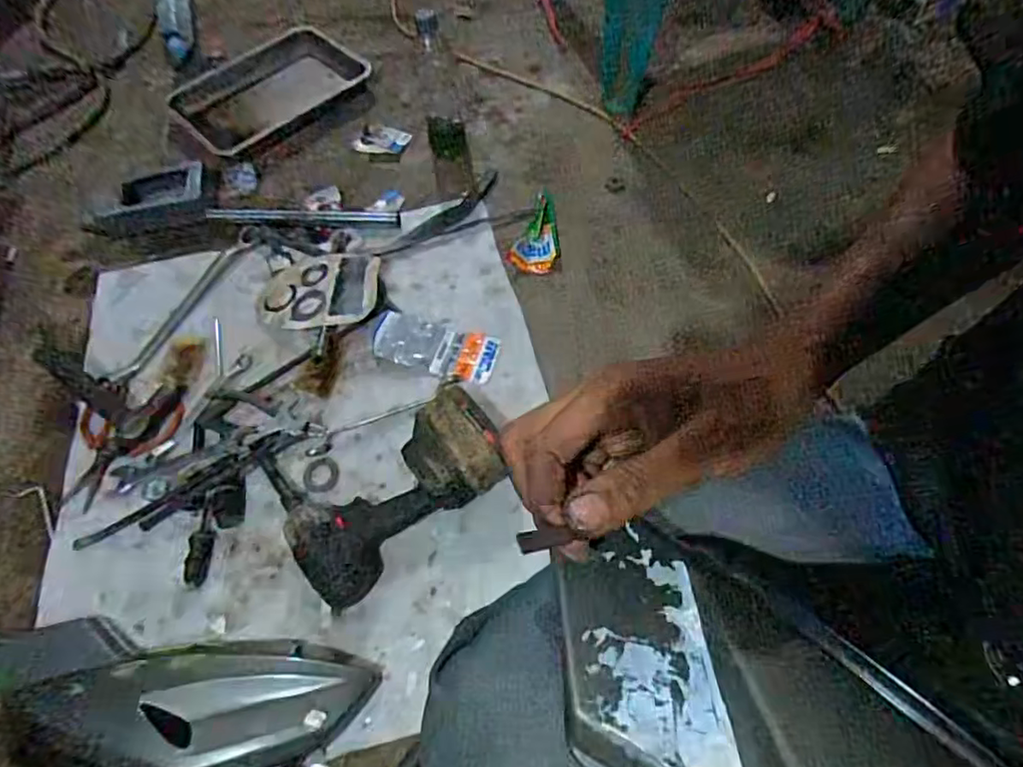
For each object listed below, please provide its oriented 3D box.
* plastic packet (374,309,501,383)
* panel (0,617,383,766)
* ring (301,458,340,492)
[{"bbox_3d":[-0.106,-0.050,0.844,0.177,0.010,0.079,12,59,12],"label":"plastic packet"},{"bbox_3d":[-0.359,0.362,0.587,0.410,0.051,0.231,3,57,6],"label":"panel"},{"bbox_3d":[-0.242,0.116,0.765,0.044,0.008,0.045,-2,57,3],"label":"ring"}]

